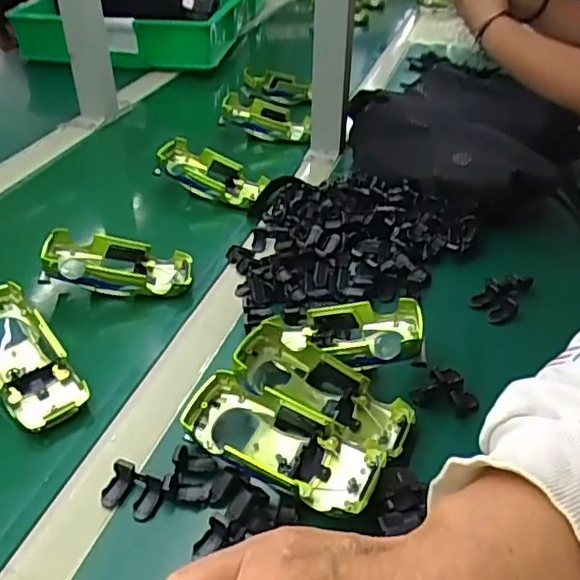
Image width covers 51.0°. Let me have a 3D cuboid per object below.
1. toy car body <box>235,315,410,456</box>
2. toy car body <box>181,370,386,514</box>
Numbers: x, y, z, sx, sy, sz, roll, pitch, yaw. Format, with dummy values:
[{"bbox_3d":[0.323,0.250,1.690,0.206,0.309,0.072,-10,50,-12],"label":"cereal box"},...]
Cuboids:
[{"bbox_3d":[0.020,0.078,0.442,0.134,0.046,0.064,31,45,12],"label":"toy car body"},{"bbox_3d":[-0.005,0.101,0.398,0.129,0.032,0.052,19,42,21],"label":"toy car body"}]

